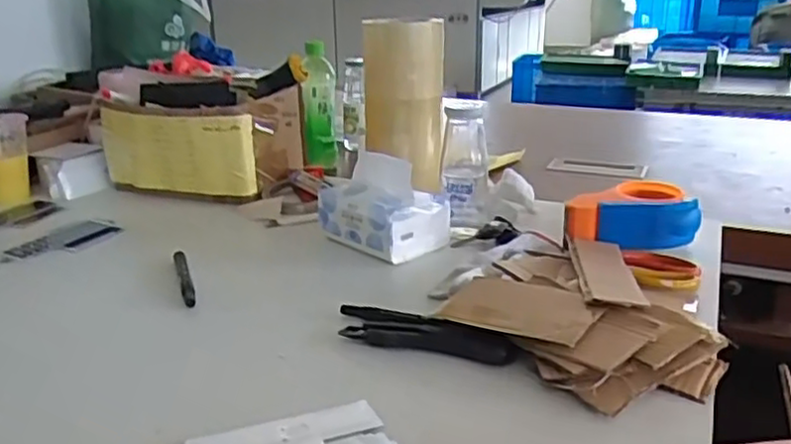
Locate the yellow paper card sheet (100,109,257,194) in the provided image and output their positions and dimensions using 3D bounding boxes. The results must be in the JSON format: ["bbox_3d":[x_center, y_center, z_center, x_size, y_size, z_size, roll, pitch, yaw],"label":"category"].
[{"bbox_3d":[-0.329,-0.097,1.022,0.261,0.128,0.048,6,21,19],"label":"yellow paper card sheet"}]

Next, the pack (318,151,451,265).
[{"bbox_3d":[-0.018,-0.028,0.855,0.147,0.099,0.095,17,26,40],"label":"pack"}]

